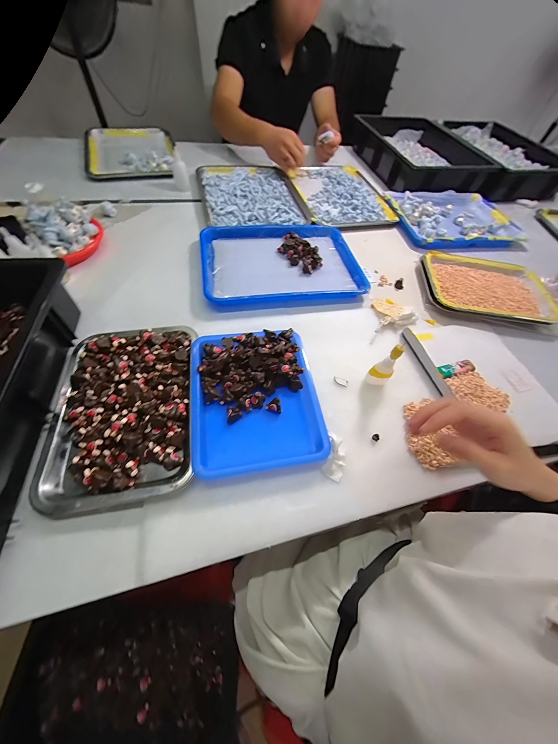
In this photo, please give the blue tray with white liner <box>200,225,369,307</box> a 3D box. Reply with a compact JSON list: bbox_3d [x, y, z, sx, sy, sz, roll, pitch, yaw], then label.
[{"bbox_3d":[0.003,-0.236,0.558,0.330,0.037,0.257,-8,59,-11],"label":"blue tray with white liner"}]

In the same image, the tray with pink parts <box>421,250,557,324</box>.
[{"bbox_3d":[0.459,-0.192,0.565,0.285,0.018,0.194,8,57,0],"label":"tray with pink parts"}]

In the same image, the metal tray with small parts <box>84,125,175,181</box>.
[{"bbox_3d":[-0.455,-0.680,0.777,0.249,0.023,0.361,-10,59,-12],"label":"metal tray with small parts"}]

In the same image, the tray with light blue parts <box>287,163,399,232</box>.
[{"bbox_3d":[0.178,-0.550,0.773,0.234,0.025,0.397,-8,59,-11],"label":"tray with light blue parts"}]

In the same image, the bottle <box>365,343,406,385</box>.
[{"bbox_3d":[0.161,-0.009,0.384,0.024,0.089,0.027,-29,65,-22],"label":"bottle"}]

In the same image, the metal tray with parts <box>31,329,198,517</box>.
[{"bbox_3d":[-0.211,0.043,0.352,0.180,0.039,0.256,-5,58,-9],"label":"metal tray with parts"}]

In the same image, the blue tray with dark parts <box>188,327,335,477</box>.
[{"bbox_3d":[-0.034,0.032,0.370,0.171,0.038,0.207,-6,59,-10],"label":"blue tray with dark parts"}]

